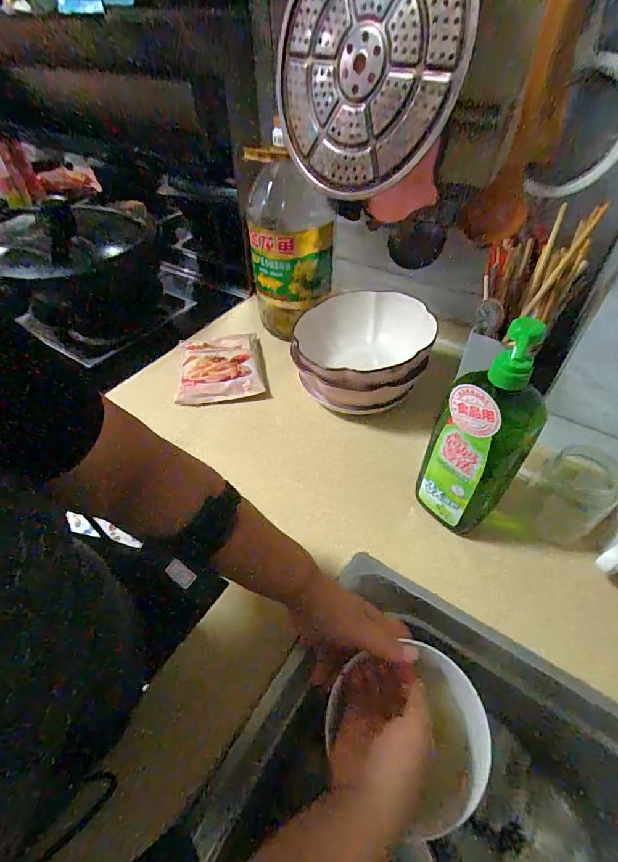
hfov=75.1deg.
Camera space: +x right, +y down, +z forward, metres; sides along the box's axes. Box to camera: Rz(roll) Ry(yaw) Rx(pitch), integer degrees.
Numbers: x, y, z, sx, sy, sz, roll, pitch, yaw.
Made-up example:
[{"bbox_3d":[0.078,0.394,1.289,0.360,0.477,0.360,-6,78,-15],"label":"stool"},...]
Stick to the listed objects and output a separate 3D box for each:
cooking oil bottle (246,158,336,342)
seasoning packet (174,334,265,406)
[{"bbox_3d":[-0.028,-0.324,0.733,0.148,0.290,0.145,6,48,6],"label":"cooking oil bottle"},{"bbox_3d":[-0.161,-0.114,0.730,0.144,0.032,0.160,-8,48,-7],"label":"seasoning packet"}]

